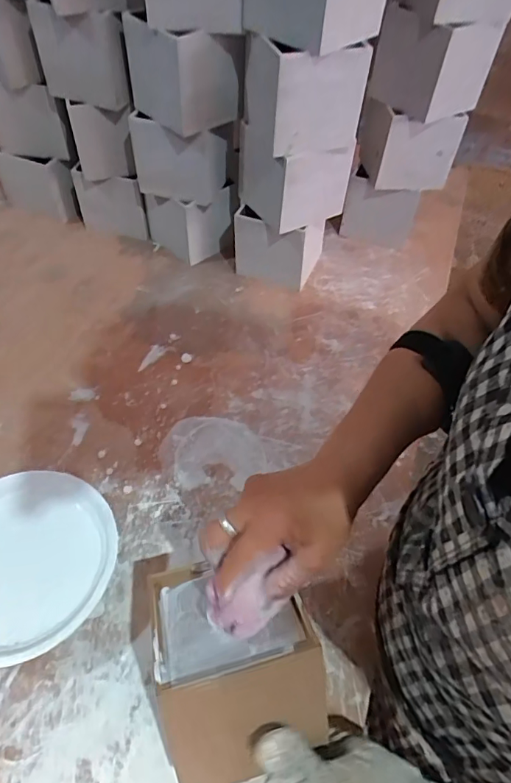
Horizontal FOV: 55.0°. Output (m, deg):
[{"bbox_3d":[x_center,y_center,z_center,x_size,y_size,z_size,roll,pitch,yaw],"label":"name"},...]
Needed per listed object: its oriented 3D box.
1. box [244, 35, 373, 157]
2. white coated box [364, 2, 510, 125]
[{"bbox_3d":[0.055,-0.358,0.581,0.109,0.105,0.114,-18,55,-16],"label":"box"},{"bbox_3d":[0.234,-0.433,0.641,0.122,0.104,0.095,-32,60,-24],"label":"white coated box"}]

